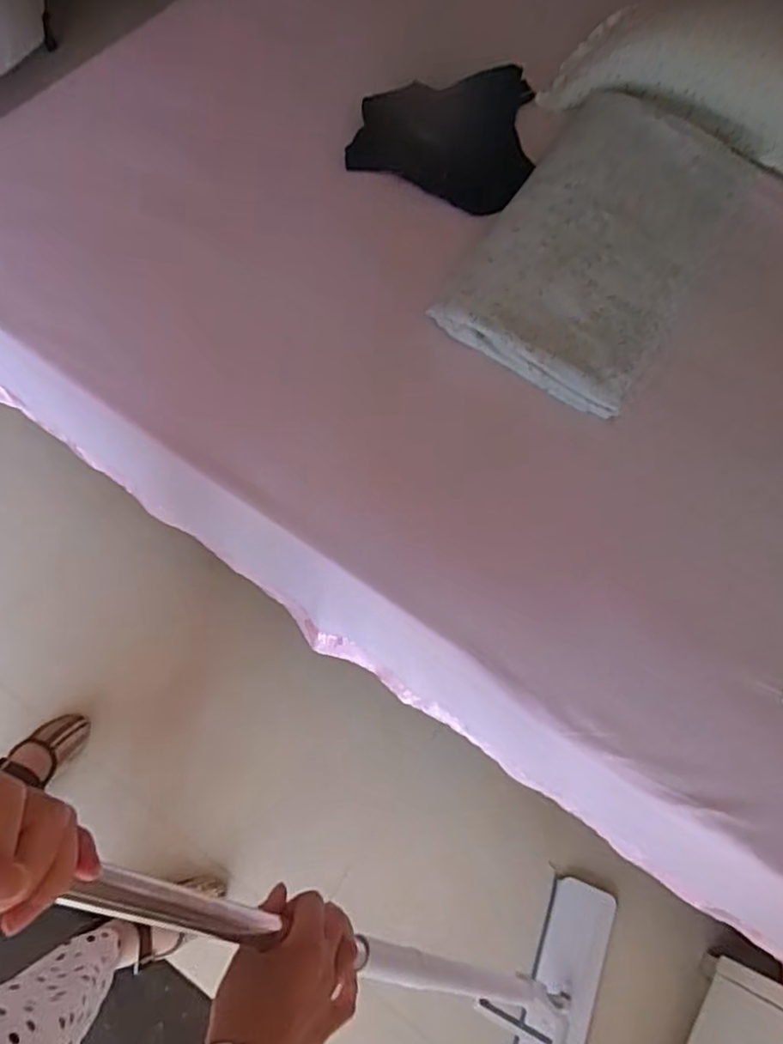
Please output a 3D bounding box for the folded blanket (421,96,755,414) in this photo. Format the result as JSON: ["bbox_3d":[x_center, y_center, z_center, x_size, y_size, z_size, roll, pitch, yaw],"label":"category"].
[{"bbox_3d":[0.340,-0.460,0.992,0.318,0.039,0.594,31,69,9],"label":"folded blanket"}]

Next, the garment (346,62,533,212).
[{"bbox_3d":[0.089,-0.681,1.073,0.304,0.042,0.323,8,67,-1],"label":"garment"}]

